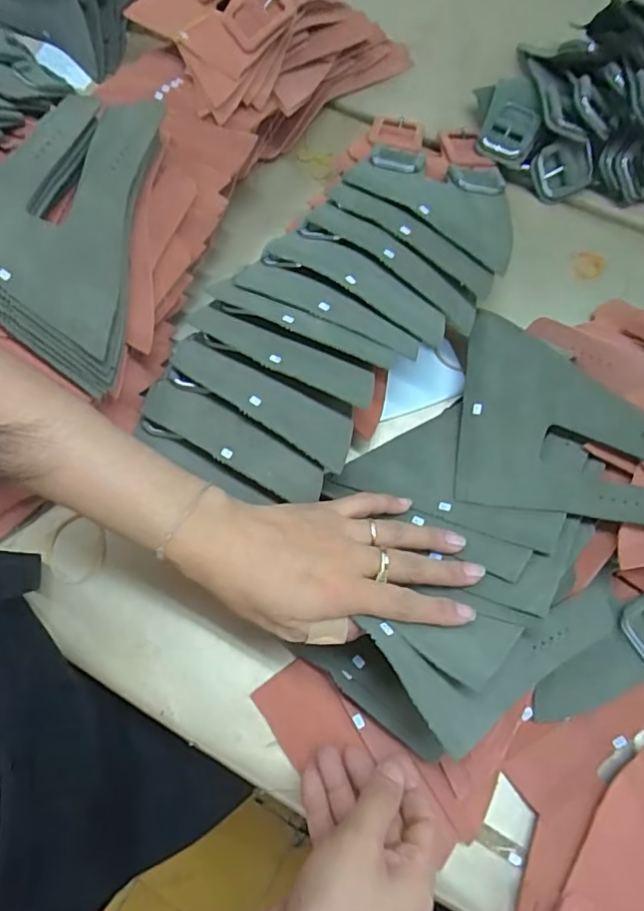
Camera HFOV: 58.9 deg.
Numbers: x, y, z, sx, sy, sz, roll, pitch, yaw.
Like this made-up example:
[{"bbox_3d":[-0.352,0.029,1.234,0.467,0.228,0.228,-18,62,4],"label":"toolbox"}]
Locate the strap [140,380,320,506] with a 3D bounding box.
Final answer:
[{"bbox_3d":[-0.065,-0.012,0.407,0.145,0.020,0.040,26,74,9],"label":"strap"}]

